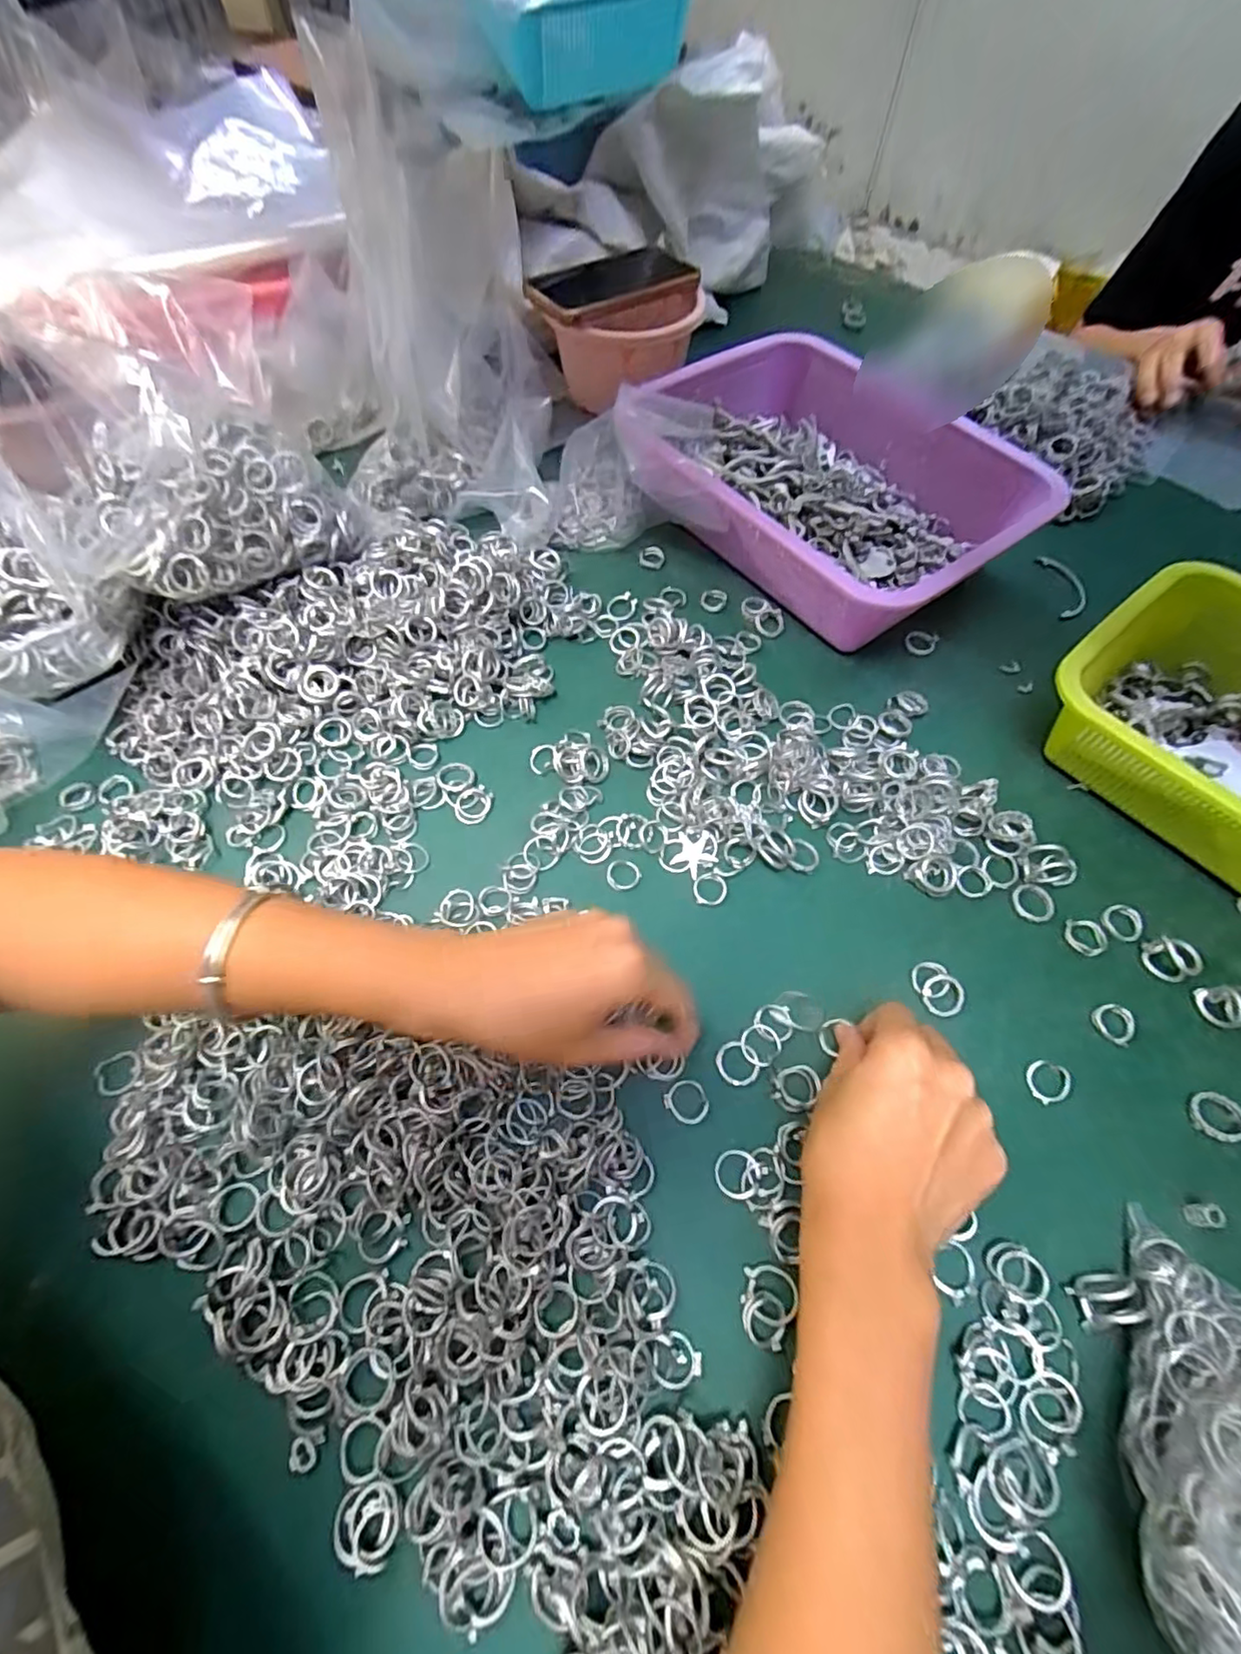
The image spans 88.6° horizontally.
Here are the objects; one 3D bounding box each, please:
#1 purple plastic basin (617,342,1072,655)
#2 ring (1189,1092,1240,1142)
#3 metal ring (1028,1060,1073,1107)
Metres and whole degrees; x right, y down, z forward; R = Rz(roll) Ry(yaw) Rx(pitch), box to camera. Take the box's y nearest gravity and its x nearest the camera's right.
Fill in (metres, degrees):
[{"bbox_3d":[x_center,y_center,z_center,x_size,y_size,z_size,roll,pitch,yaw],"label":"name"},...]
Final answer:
[{"bbox_3d":[0.163,-0.272,0.518,0.300,0.087,0.239,41,67,18],"label":"purple plastic basin"},{"bbox_3d":[0.307,0.149,0.326,0.023,0.009,0.023,1,61,-2],"label":"ring"},{"bbox_3d":[0.227,0.134,0.335,0.024,0.004,0.021,-12,62,-9],"label":"metal ring"}]

